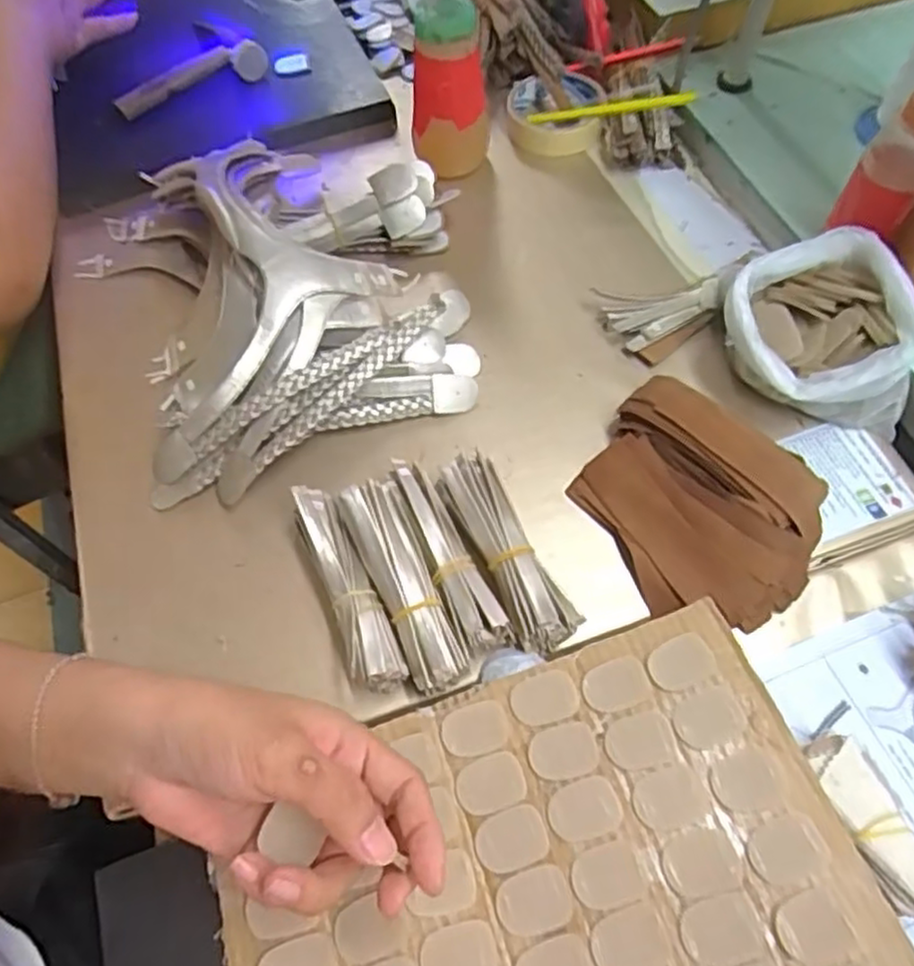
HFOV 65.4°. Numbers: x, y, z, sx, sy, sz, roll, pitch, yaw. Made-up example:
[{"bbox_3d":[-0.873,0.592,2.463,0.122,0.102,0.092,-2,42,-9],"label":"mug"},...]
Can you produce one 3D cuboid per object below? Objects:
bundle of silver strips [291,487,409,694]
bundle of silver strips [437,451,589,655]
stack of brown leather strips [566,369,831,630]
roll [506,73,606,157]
[{"bbox_3d":[-0.066,0.060,0.418,0.029,0.028,0.125,-22,63,-10],"label":"bundle of silver strips"},{"bbox_3d":[0.029,0.040,0.428,0.036,0.027,0.124,-24,63,-11],"label":"bundle of silver strips"},{"bbox_3d":[0.147,0.014,0.437,0.148,0.037,0.124,37,68,20],"label":"stack of brown leather strips"},{"bbox_3d":[0.086,-0.324,0.626,0.081,0.023,0.076,-1,61,1],"label":"roll"}]

